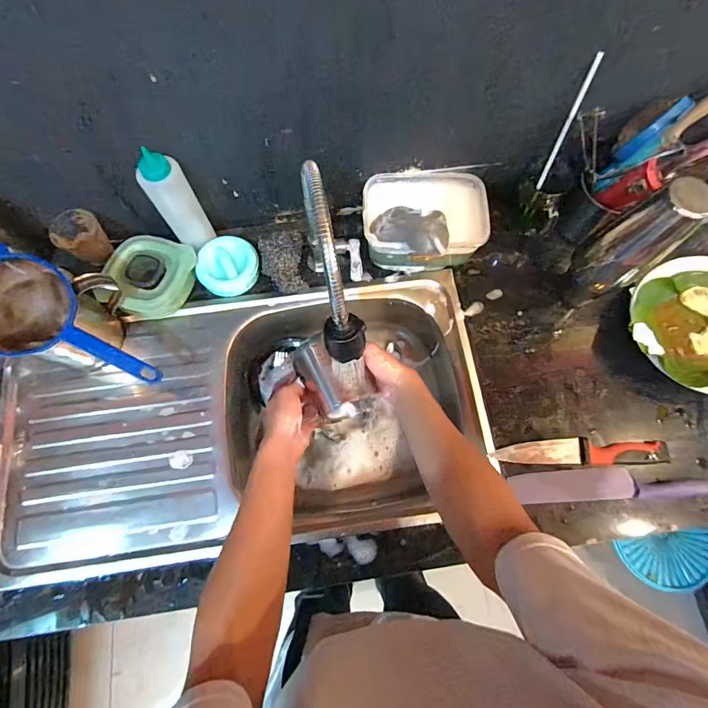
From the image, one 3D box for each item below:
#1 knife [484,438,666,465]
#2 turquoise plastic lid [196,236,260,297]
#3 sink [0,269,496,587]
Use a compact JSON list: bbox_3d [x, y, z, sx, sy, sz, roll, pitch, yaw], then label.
[{"bbox_3d":[0.341,0.147,0.602,0.259,0.019,0.038,-1,73,-1],"label":"knife"},{"bbox_3d":[-0.213,-0.148,0.682,0.103,0.026,0.098,0,73,-1],"label":"turquoise plastic lid"},{"bbox_3d":[-0.170,0.111,0.683,0.743,0.134,0.387,-8,73,-3],"label":"sink"}]

